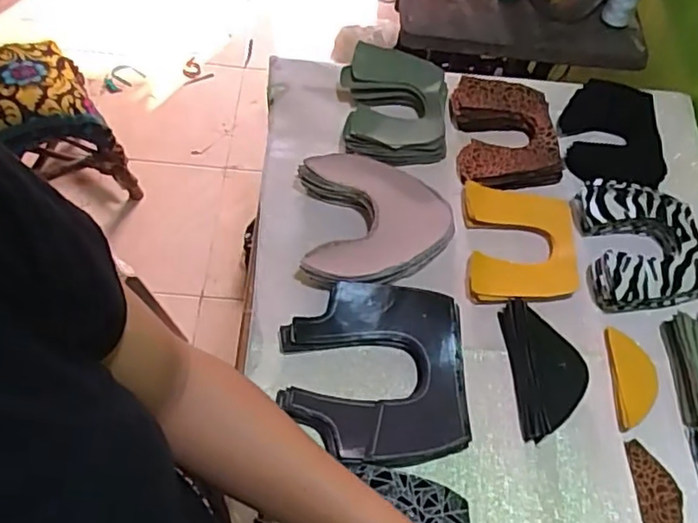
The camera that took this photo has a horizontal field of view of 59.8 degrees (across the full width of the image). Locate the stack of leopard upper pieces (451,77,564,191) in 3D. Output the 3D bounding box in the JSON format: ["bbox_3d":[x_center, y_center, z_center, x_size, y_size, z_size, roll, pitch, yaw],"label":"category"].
[{"bbox_3d":[0.202,-0.170,0.806,0.133,0.042,0.177,-4,59,-7],"label":"stack of leopard upper pieces"}]

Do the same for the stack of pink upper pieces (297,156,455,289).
[{"bbox_3d":[0.033,-0.041,0.700,0.176,0.056,0.169,1,58,-4],"label":"stack of pink upper pieces"}]

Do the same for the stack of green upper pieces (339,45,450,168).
[{"bbox_3d":[0.062,-0.201,0.787,0.139,0.083,0.153,-1,58,-5],"label":"stack of green upper pieces"}]

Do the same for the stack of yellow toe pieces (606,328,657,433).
[{"bbox_3d":[0.301,0.123,0.641,0.048,0.006,0.109,6,58,-1],"label":"stack of yellow toe pieces"}]

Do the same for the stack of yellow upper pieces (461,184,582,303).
[{"bbox_3d":[0.200,-0.019,0.718,0.128,0.028,0.158,5,58,-2],"label":"stack of yellow upper pieces"}]

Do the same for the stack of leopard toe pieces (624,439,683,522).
[{"bbox_3d":[0.302,0.230,0.589,0.046,0.004,0.104,2,58,-3],"label":"stack of leopard toe pieces"}]

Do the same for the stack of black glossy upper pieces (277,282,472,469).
[{"bbox_3d":[0.025,0.113,0.615,0.179,0.044,0.182,-1,59,-6],"label":"stack of black glossy upper pieces"}]

